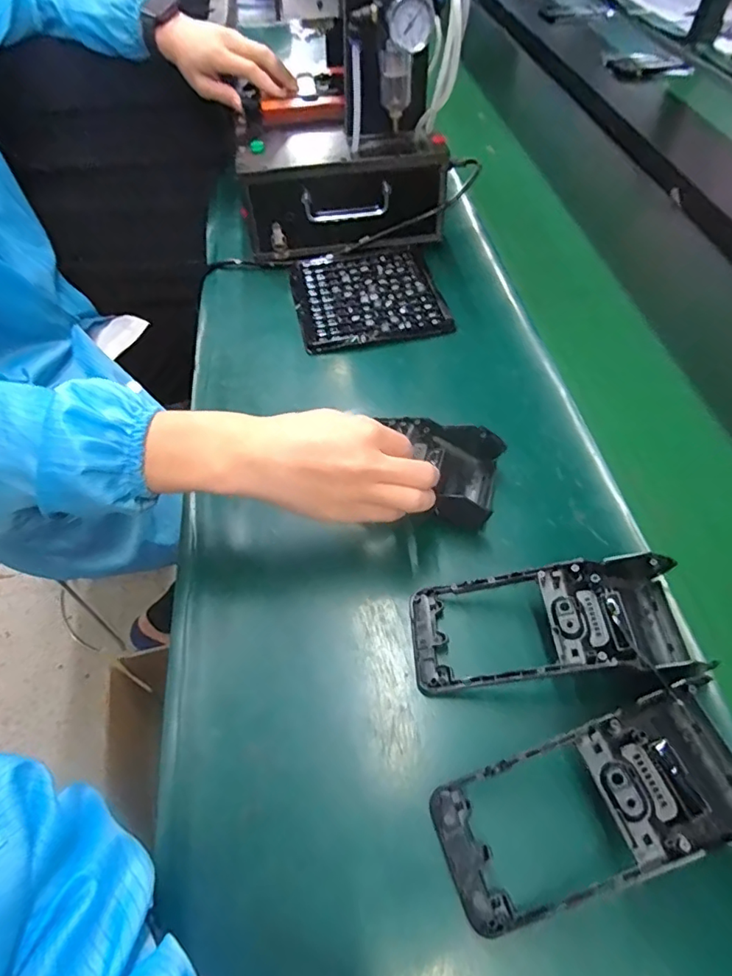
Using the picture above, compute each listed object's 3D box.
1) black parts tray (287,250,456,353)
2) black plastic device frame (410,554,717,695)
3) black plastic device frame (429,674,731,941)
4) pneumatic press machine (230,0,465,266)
[{"bbox_3d":[0.002,-0.217,0.604,0.162,0.012,0.159,-10,55,-7],"label":"black parts tray"},{"bbox_3d":[0.127,0.096,0.355,0.190,0.050,0.091,-7,55,-5],"label":"black plastic device frame"},{"bbox_3d":[0.135,0.175,0.296,0.187,0.048,0.079,-15,56,-10],"label":"black plastic device frame"},{"bbox_3d":[-0.027,-0.457,0.561,0.237,0.353,0.206,1,55,1],"label":"pneumatic press machine"}]

